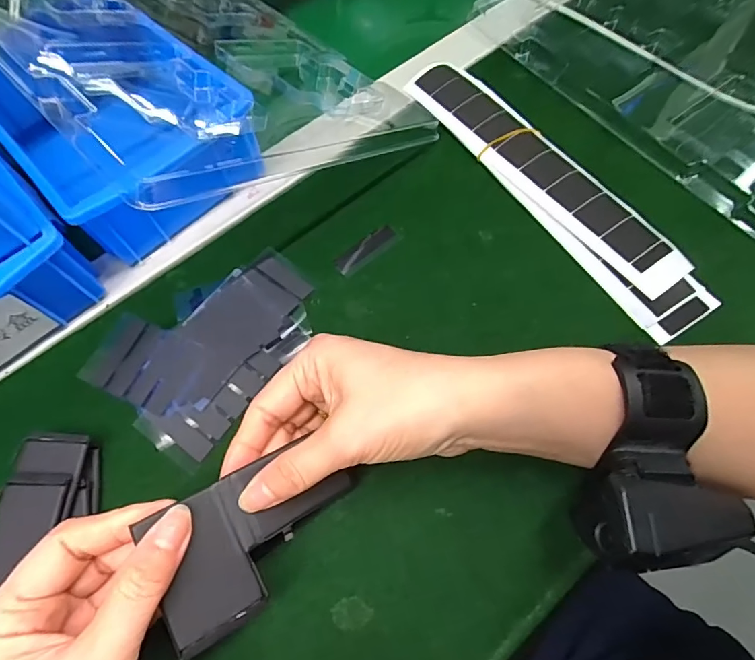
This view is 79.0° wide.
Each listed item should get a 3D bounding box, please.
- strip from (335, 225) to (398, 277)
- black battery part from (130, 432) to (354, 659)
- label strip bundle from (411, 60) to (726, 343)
[{"bbox_3d":[-0.008,-0.056,0.314,0.047,0.004,0.016,-36,69,-13],"label":"strip"},{"bbox_3d":[-0.054,0.090,0.209,0.093,0.004,0.055,-26,86,-31],"label":"black battery part"},{"bbox_3d":[0.120,-0.111,0.328,0.059,0.015,0.273,-32,68,-10],"label":"label strip bundle"}]

